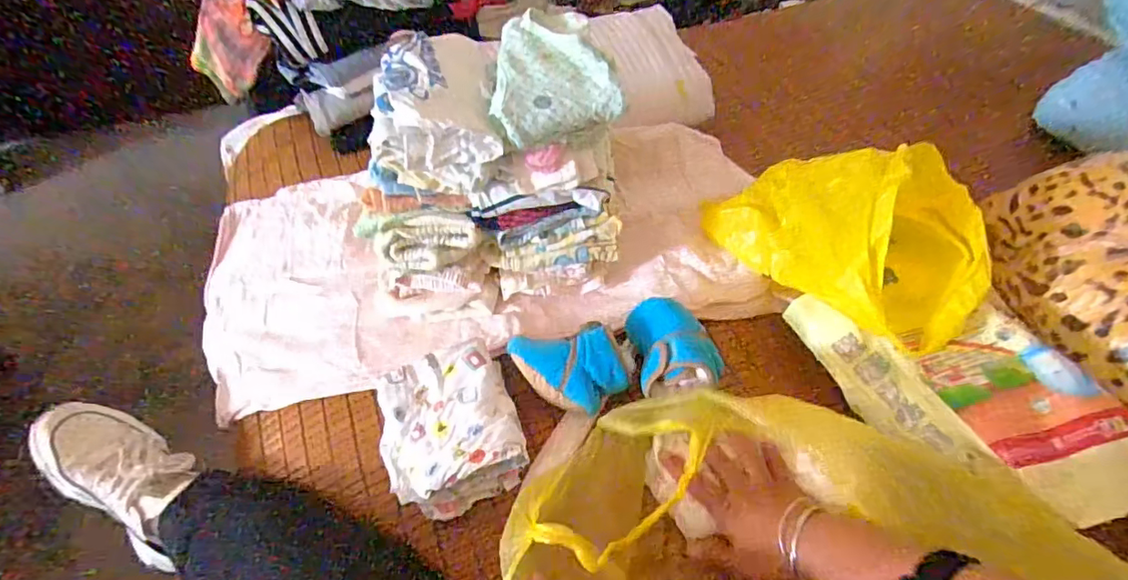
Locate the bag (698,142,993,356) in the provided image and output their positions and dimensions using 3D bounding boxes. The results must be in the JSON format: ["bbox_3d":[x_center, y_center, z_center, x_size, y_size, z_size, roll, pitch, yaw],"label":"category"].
[{"bbox_3d":[0.330,-0.073,0.630,0.177,0.161,0.297,-23,54,-18],"label":"bag"}]

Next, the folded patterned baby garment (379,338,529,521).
[{"bbox_3d":[-0.122,0.144,0.583,0.143,0.057,0.156,-18,52,-15],"label":"folded patterned baby garment"}]

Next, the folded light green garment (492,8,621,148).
[{"bbox_3d":[-0.019,-0.217,0.557,0.126,0.052,0.144,-14,51,-12],"label":"folded light green garment"}]

